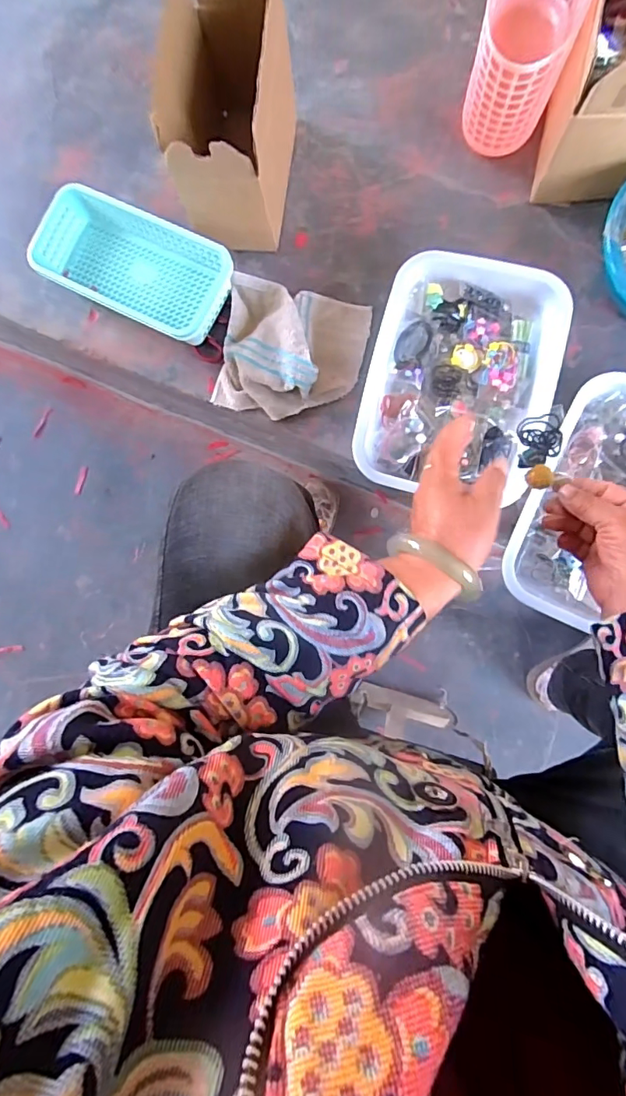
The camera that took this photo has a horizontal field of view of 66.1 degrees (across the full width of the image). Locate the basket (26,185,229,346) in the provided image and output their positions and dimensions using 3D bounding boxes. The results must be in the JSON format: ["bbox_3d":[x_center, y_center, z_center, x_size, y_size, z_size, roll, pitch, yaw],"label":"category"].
[{"bbox_3d":[-0.236,-0.375,0.641,0.260,0.058,0.138,26,90,5],"label":"basket"}]

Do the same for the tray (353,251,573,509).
[{"bbox_3d":[0.178,-0.204,0.595,0.212,0.062,0.280,14,89,5],"label":"tray"}]

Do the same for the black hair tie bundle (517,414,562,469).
[{"bbox_3d":[0.200,-0.093,0.423,0.034,0.011,0.045,2,87,6],"label":"black hair tie bundle"}]

